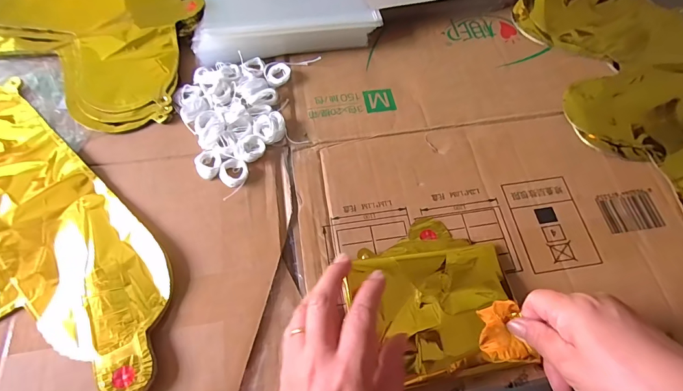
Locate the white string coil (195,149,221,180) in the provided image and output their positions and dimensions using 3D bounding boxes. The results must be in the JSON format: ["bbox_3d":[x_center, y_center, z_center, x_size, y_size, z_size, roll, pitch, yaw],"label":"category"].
[{"bbox_3d":[-0.134,-0.032,0.370,0.025,0.011,0.032,-23,65,-11],"label":"white string coil"}]

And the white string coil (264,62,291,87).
[{"bbox_3d":[-0.074,-0.138,0.420,0.030,0.009,0.037,-5,63,-2],"label":"white string coil"}]

